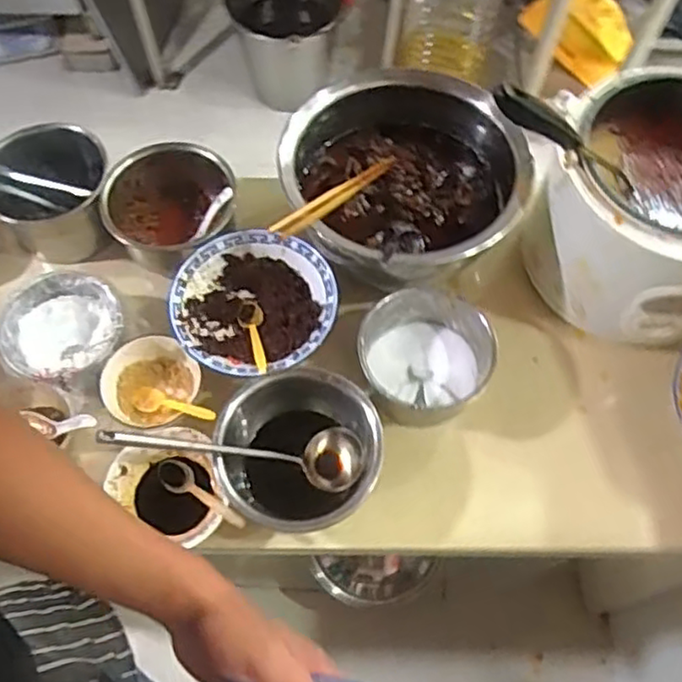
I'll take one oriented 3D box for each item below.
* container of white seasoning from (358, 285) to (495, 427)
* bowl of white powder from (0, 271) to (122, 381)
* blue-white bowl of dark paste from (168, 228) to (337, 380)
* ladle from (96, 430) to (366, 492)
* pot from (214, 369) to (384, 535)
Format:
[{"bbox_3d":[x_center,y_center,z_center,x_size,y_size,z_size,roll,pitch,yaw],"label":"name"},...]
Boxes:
[{"bbox_3d":[0.100,0.012,0.787,0.142,0.111,0.146,0,64,-1],"label":"container of white seasoning"},{"bbox_3d":[-0.318,-0.007,0.784,0.130,0.070,0.117,-23,66,-12],"label":"bowl of white powder"},{"bbox_3d":[-0.101,-0.038,0.805,0.184,0.058,0.175,0,64,-1],"label":"blue-white bowl of dark paste"},{"bbox_3d":[-0.100,0.115,0.696,0.273,0.046,0.068,12,59,-32],"label":"ladle"},{"bbox_3d":[-0.046,0.117,0.714,0.161,0.095,0.162,0,64,-1],"label":"pot"}]

